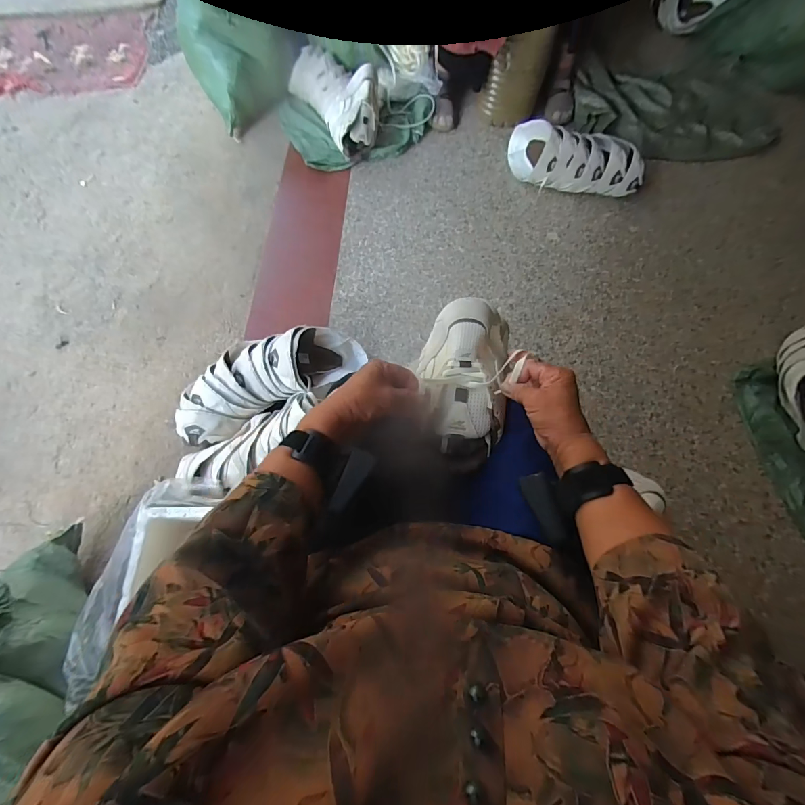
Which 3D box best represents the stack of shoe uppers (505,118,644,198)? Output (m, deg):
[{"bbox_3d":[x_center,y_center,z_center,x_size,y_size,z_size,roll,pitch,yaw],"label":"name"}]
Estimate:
[{"bbox_3d":[0.515,-0.725,1.147,0.411,0.133,0.176,22,70,7],"label":"stack of shoe uppers"}]

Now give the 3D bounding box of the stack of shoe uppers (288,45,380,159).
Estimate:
[{"bbox_3d":[-0.203,-0.969,1.186,0.178,0.164,0.390,-31,74,-11],"label":"stack of shoe uppers"}]

